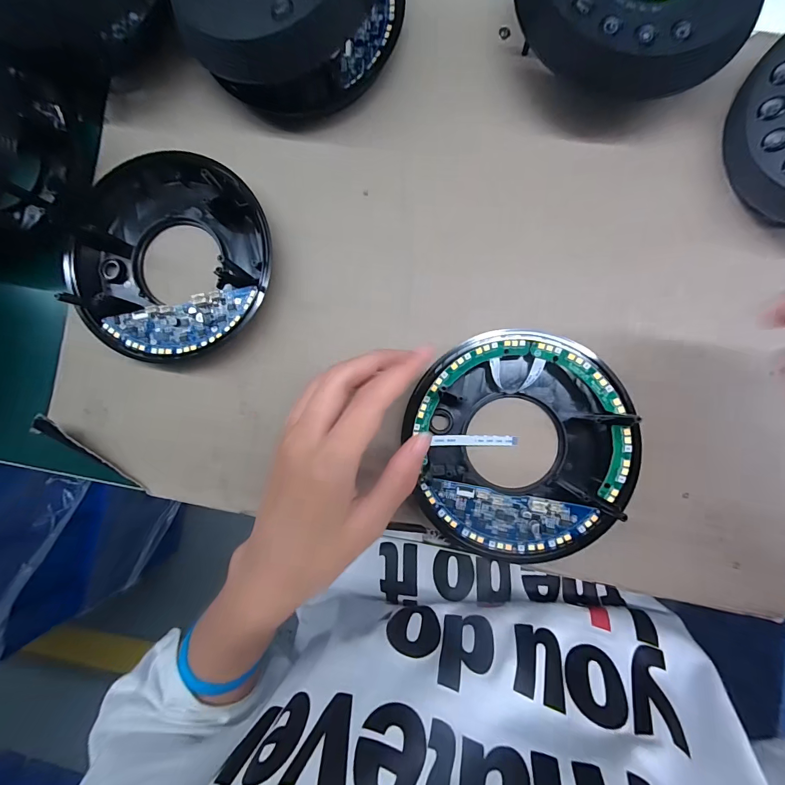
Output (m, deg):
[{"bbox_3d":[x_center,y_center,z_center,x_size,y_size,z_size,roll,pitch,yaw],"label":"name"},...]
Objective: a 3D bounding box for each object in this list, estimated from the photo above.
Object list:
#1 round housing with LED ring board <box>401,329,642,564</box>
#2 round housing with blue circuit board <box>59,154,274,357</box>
[{"bbox_3d":[0.072,0.031,0.220,0.123,0.022,0.127,5,90,4],"label":"round housing with LED ring board"},{"bbox_3d":[-0.138,-0.084,0.237,0.124,0.020,0.121,0,89,4],"label":"round housing with blue circuit board"}]

